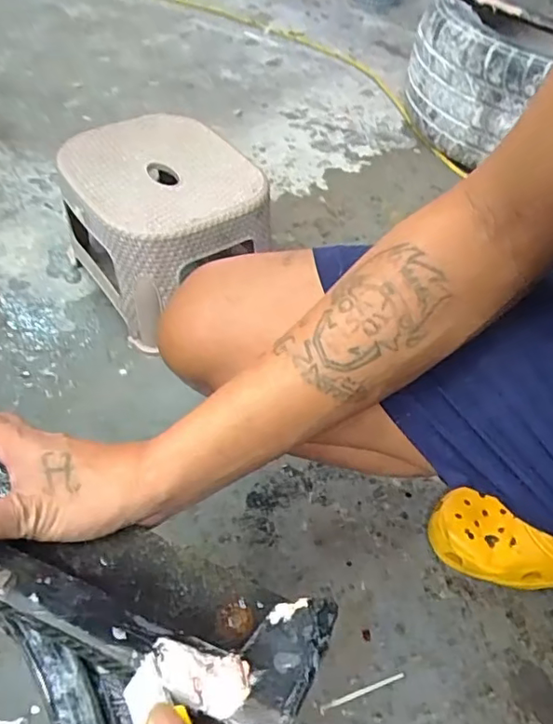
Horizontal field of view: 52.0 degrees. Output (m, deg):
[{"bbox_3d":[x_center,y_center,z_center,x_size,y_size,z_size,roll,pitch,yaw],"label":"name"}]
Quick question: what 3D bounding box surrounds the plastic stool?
[{"bbox_3d":[-0.142,-0.180,0.769,0.224,0.196,0.226,-27,57,-26],"label":"plastic stool"}]

